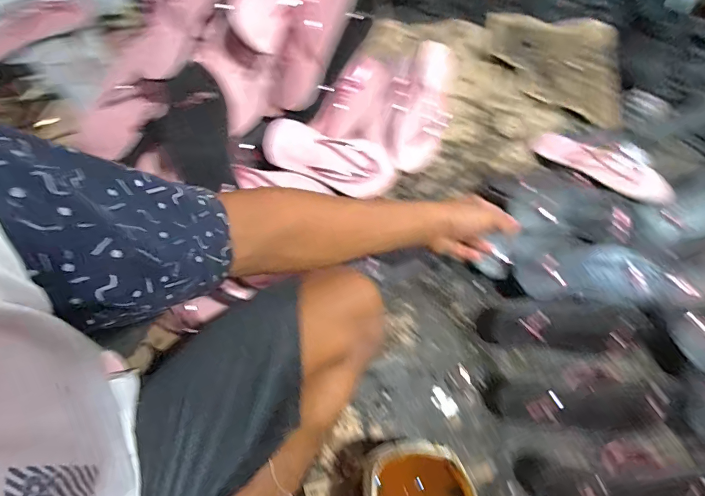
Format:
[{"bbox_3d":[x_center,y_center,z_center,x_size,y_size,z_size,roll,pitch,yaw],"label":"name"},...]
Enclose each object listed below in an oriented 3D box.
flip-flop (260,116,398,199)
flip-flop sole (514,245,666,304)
[{"bbox_3d":[-0.026,-0.144,0.619,0.227,0.050,0.079,11,64,-29],"label":"flip-flop"},{"bbox_3d":[0.372,0.047,0.627,0.212,0.040,0.090,-1,67,-2],"label":"flip-flop sole"}]

